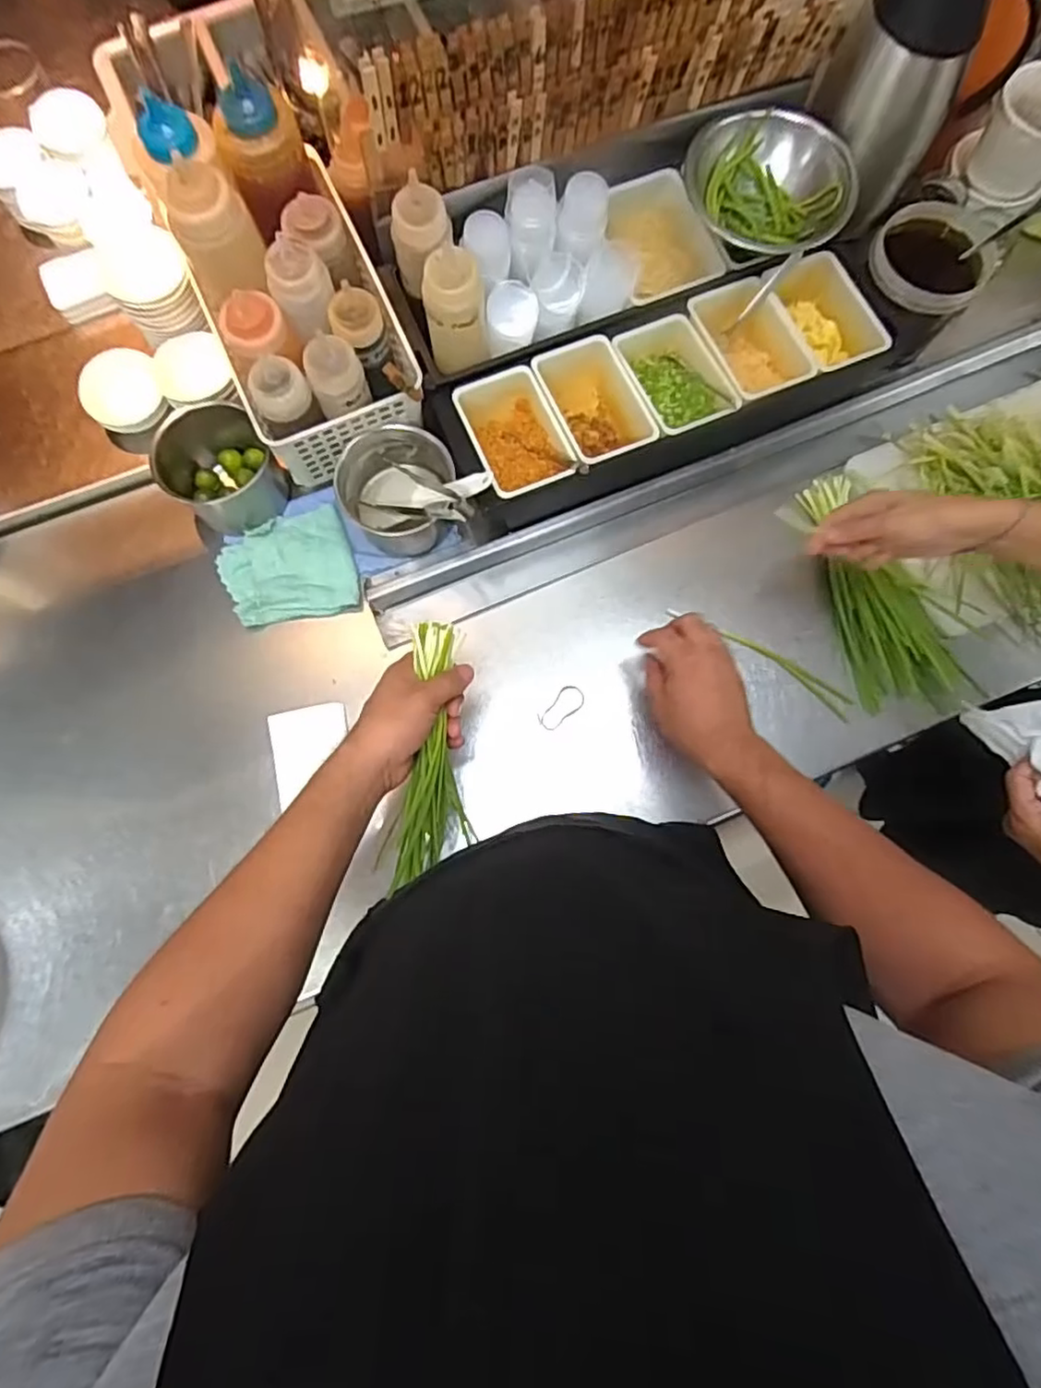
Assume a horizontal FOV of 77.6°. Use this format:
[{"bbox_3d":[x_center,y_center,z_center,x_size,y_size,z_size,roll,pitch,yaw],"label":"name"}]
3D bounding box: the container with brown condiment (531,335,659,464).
[{"bbox_3d":[0.078,-0.304,0.703,0.087,0.072,0.140,-22,80,-4],"label":"container with brown condiment"}]

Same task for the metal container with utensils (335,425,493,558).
[{"bbox_3d":[-0.113,-0.204,0.670,0.149,0.104,0.104,38,81,7],"label":"metal container with utensils"}]

